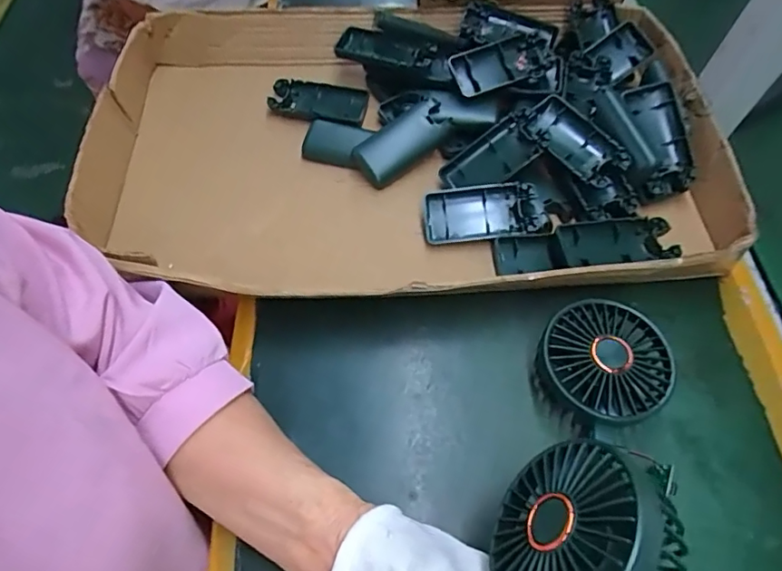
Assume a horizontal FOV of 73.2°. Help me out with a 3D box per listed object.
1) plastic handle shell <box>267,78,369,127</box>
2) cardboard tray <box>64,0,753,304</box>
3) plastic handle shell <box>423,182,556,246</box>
[{"bbox_3d":[-0.070,-0.180,0.520,0.094,0.016,0.050,16,60,6],"label":"plastic handle shell"},{"bbox_3d":[0.011,-0.136,0.471,0.527,0.073,0.319,1,60,-3],"label":"cardboard tray"},{"bbox_3d":[0.080,-0.060,0.445,0.103,0.020,0.050,1,91,2],"label":"plastic handle shell"}]

